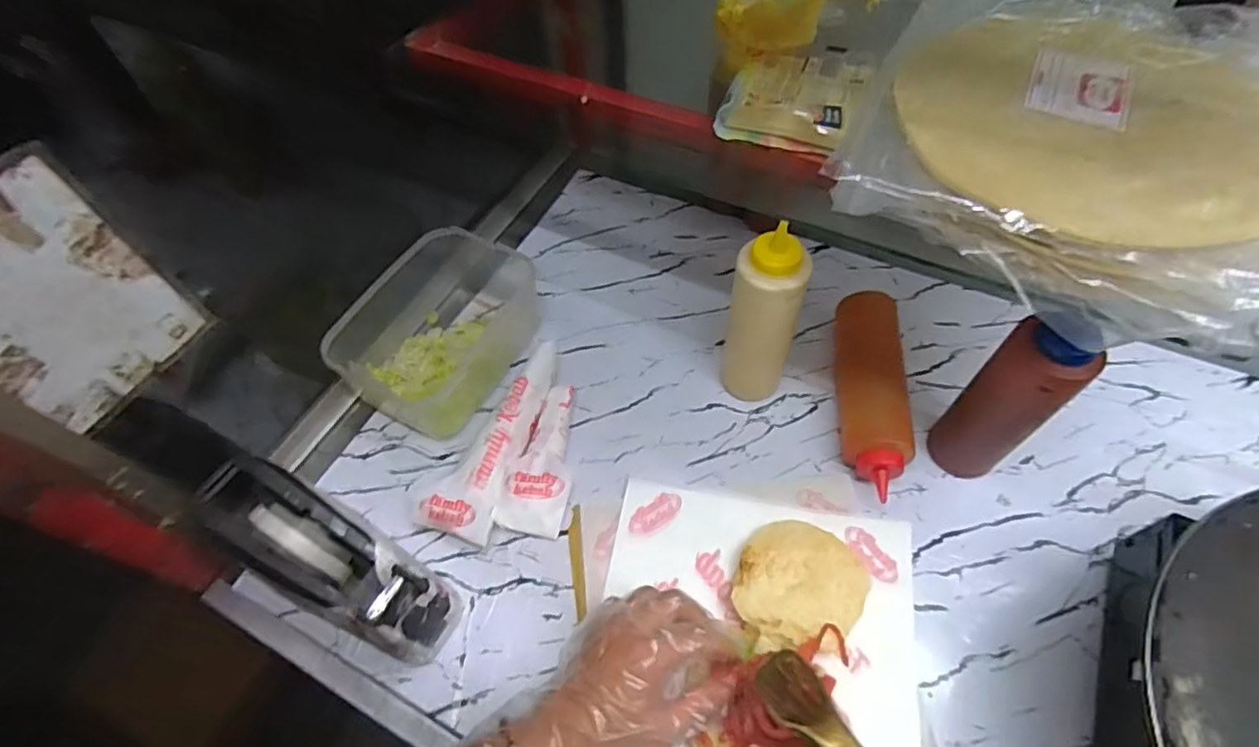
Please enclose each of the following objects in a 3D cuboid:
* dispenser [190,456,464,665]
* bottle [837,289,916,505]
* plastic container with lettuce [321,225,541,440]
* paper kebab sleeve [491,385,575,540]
[{"bbox_3d":[-0.240,0.150,0.478,0.204,0.107,0.073,23,60,17],"label":"dispenser"},{"bbox_3d":[0.233,0.018,0.571,0.068,0.053,0.204,4,57,5],"label":"bottle"},{"bbox_3d":[-0.180,-0.058,0.627,0.133,0.084,0.228,24,61,17],"label":"plastic container with lettuce"},{"bbox_3d":[-0.076,0.076,0.564,0.059,0.025,0.147,10,58,9],"label":"paper kebab sleeve"}]

